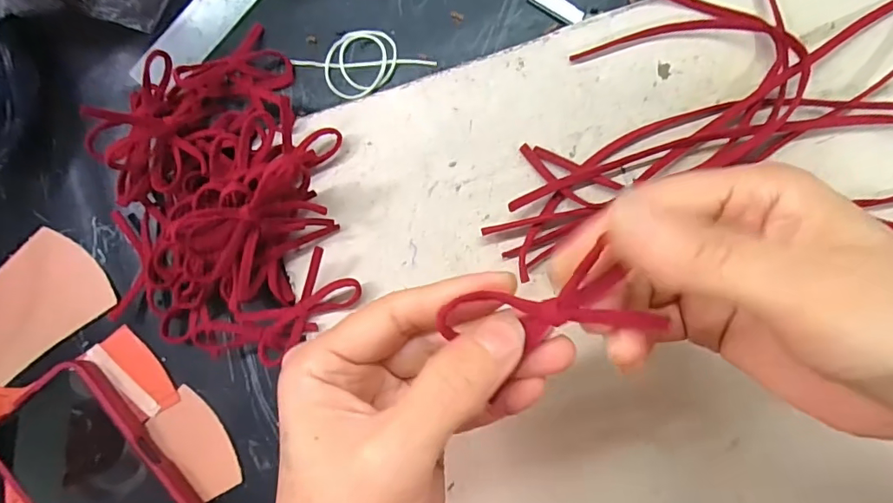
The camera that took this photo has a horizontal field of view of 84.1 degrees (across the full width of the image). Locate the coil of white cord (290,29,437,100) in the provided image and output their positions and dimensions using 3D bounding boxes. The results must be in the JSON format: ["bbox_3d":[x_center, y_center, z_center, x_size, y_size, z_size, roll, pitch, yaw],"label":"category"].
[{"bbox_3d":[-0.052,-0.118,0.307,0.077,0.004,0.043,-25,86,4],"label":"coil of white cord"}]

